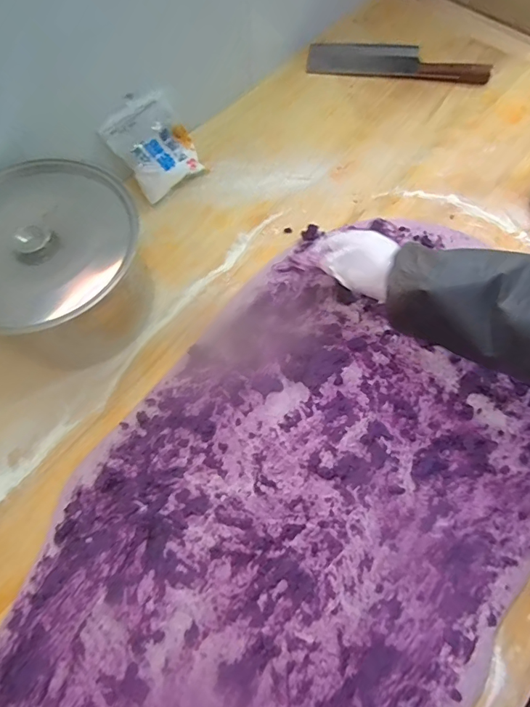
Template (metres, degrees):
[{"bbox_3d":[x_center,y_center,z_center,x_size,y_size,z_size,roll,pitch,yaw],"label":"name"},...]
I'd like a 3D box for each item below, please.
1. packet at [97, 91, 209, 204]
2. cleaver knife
[{"bbox_3d":[-0.164,-0.306,0.650,0.112,0.023,0.122,-38,111,-14],"label":"packet"},{"bbox_3d":[0.244,-0.547,0.806,0.320,0.027,0.093,10,65,5],"label":"cleaver knife"}]

